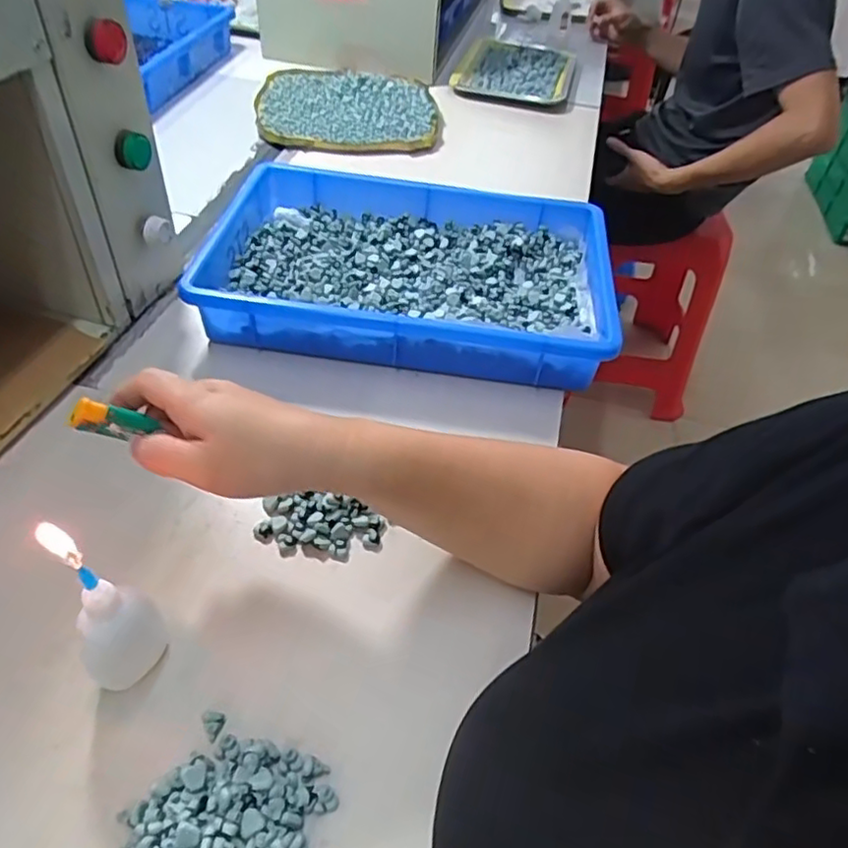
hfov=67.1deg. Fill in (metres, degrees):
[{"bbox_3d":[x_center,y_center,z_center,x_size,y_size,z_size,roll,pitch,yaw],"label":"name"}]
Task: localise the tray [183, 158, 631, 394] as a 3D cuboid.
[{"bbox_3d":[-0.012,-0.149,0.609,0.357,0.056,0.234,8,47,1],"label":"tray"}]

